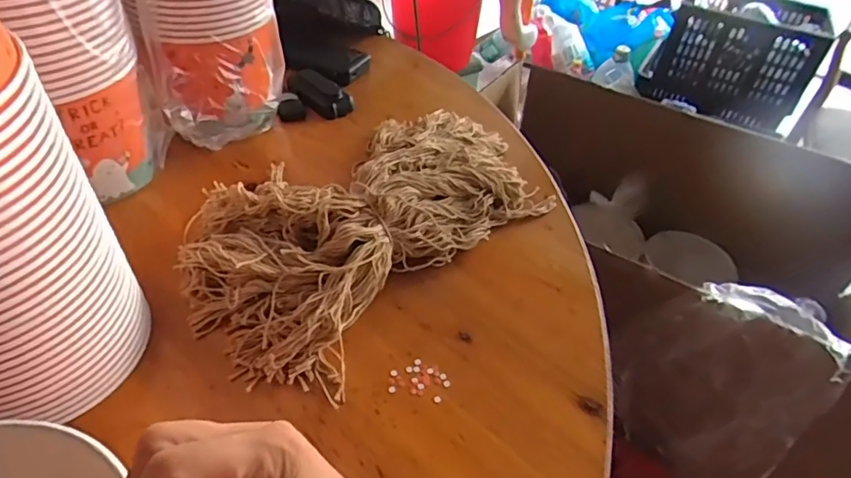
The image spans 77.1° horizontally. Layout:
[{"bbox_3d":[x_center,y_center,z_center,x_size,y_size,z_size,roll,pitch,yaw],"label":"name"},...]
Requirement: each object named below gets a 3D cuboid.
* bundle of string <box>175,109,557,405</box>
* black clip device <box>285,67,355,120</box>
[{"bbox_3d":[-0.046,-0.034,0.553,0.210,0.069,0.402,33,51,26],"label":"bundle of string"},{"bbox_3d":[-0.148,-0.202,0.744,0.096,0.041,0.055,36,52,28],"label":"black clip device"}]

